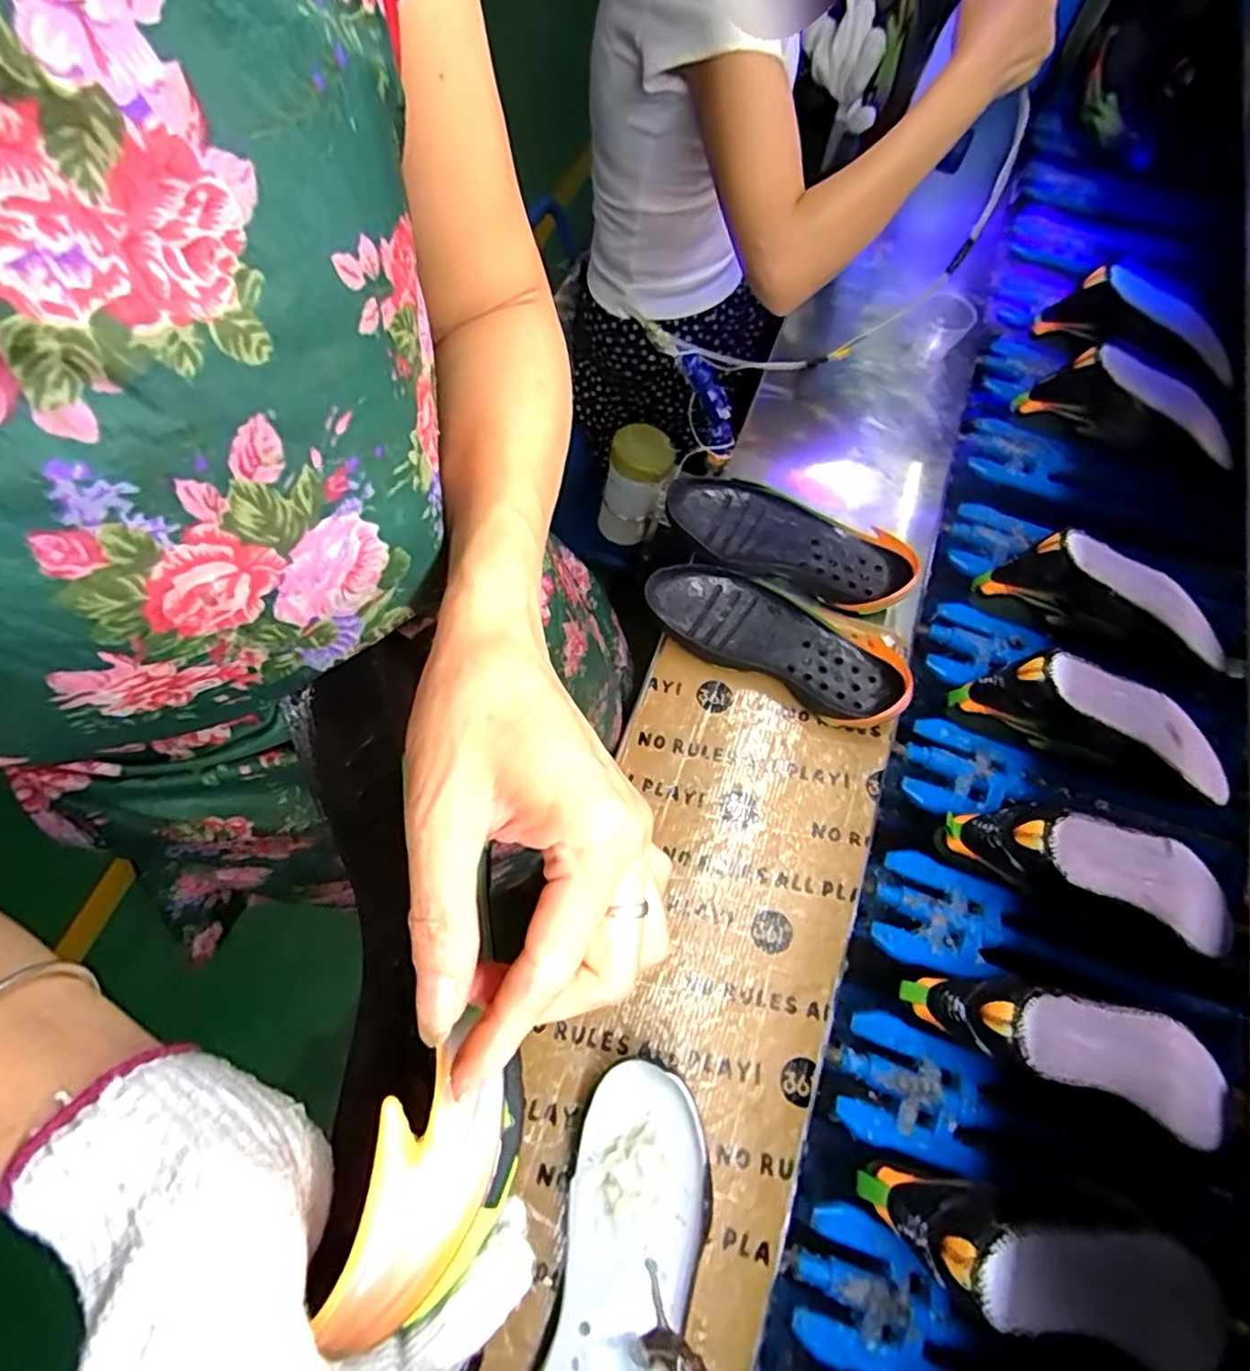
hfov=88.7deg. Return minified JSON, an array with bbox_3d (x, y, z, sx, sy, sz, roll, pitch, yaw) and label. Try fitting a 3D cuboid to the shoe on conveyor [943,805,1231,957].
[{"bbox_3d":[0.408,0.154,0.548,0.236,0.100,0.074,18,68,8],"label":"shoe on conveyor"}]

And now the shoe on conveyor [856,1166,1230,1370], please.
[{"bbox_3d":[0.300,0.401,0.445,0.234,0.093,0.074,17,68,8],"label":"shoe on conveyor"}]

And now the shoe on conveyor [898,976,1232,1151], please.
[{"bbox_3d":[0.345,0.275,0.499,0.223,0.091,0.082,15,68,7],"label":"shoe on conveyor"}]

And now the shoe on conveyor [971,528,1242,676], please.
[{"bbox_3d":[0.516,-0.095,0.662,0.258,0.089,0.090,17,68,8],"label":"shoe on conveyor"}]

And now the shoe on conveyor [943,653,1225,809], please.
[{"bbox_3d":[0.451,0.029,0.608,0.257,0.089,0.085,17,68,8],"label":"shoe on conveyor"}]

